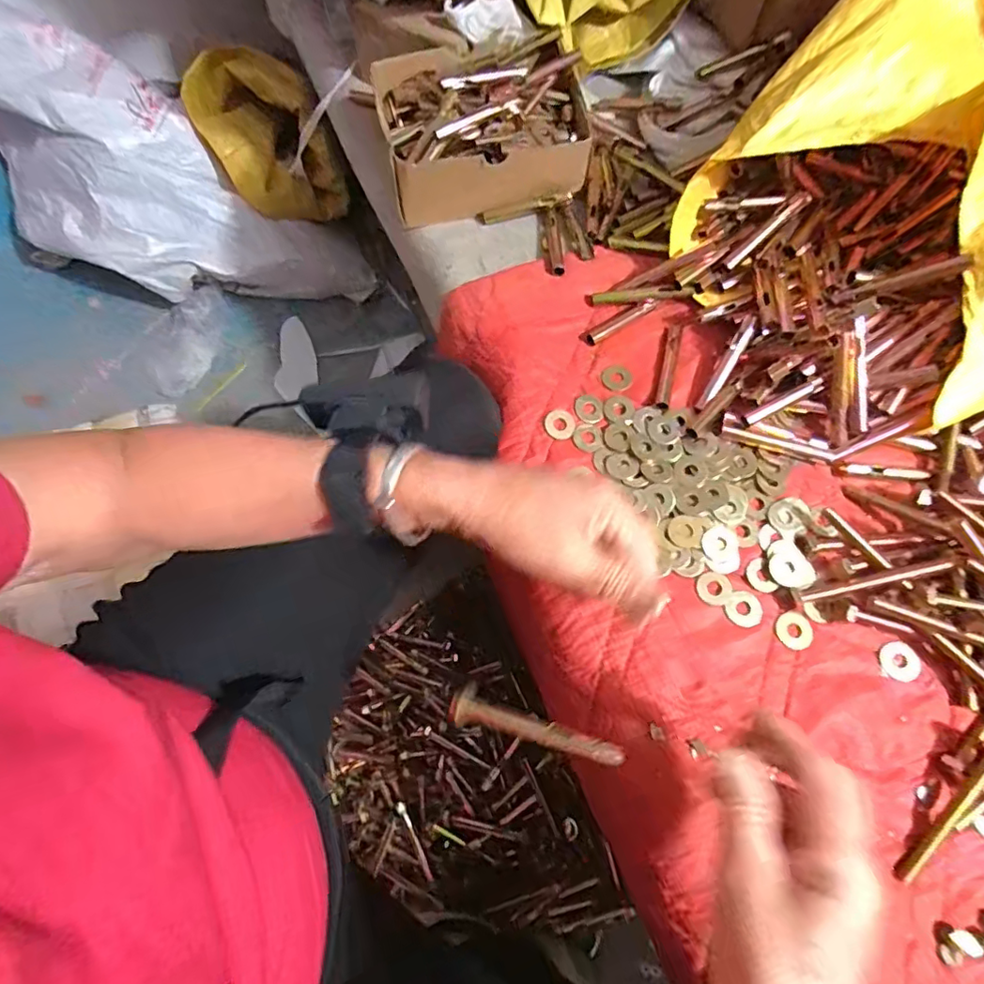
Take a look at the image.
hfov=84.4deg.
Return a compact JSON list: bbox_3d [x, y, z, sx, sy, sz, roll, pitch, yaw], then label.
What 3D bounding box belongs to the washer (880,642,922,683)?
[{"bbox_3d":[0.278,0.115,0.367,0.025,0.004,0.025,-2,69,2],"label":"washer"}]

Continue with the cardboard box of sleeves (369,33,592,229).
[{"bbox_3d":[-0.012,-0.348,0.518,0.190,0.064,0.146,-7,69,-1],"label":"cardboard box of sleeves"}]

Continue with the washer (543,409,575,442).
[{"bbox_3d":[0.054,-0.054,0.434,0.025,0.004,0.025,3,69,3],"label":"washer"}]

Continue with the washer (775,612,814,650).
[{"bbox_3d":[0.210,0.096,0.375,0.025,0.004,0.025,-1,69,2],"label":"washer"}]

